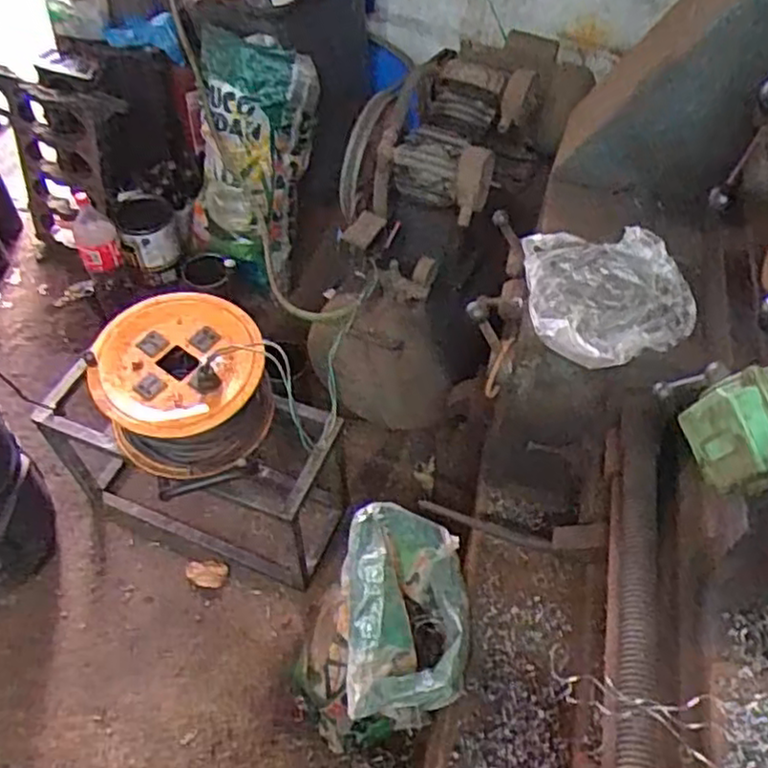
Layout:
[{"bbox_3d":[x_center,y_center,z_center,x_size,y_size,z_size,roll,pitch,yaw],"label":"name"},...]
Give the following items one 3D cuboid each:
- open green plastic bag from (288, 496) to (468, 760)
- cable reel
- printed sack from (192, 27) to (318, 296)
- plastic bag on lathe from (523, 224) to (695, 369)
[{"bbox_3d":[-0.003,0.416,1.165,0.244,0.501,0.256,-5,53,-6],"label":"open green plastic bag"},{"bbox_3d":[-0.344,-0.001,1.257,0.265,0.212,0.266,1,53,-1],"label":"cable reel"},{"bbox_3d":[-0.317,-0.535,1.771,0.286,0.556,0.228,11,27,7],"label":"printed sack"},{"bbox_3d":[0.287,-0.110,0.926,0.207,0.039,0.210,0,53,-2],"label":"plastic bag on lathe"}]

